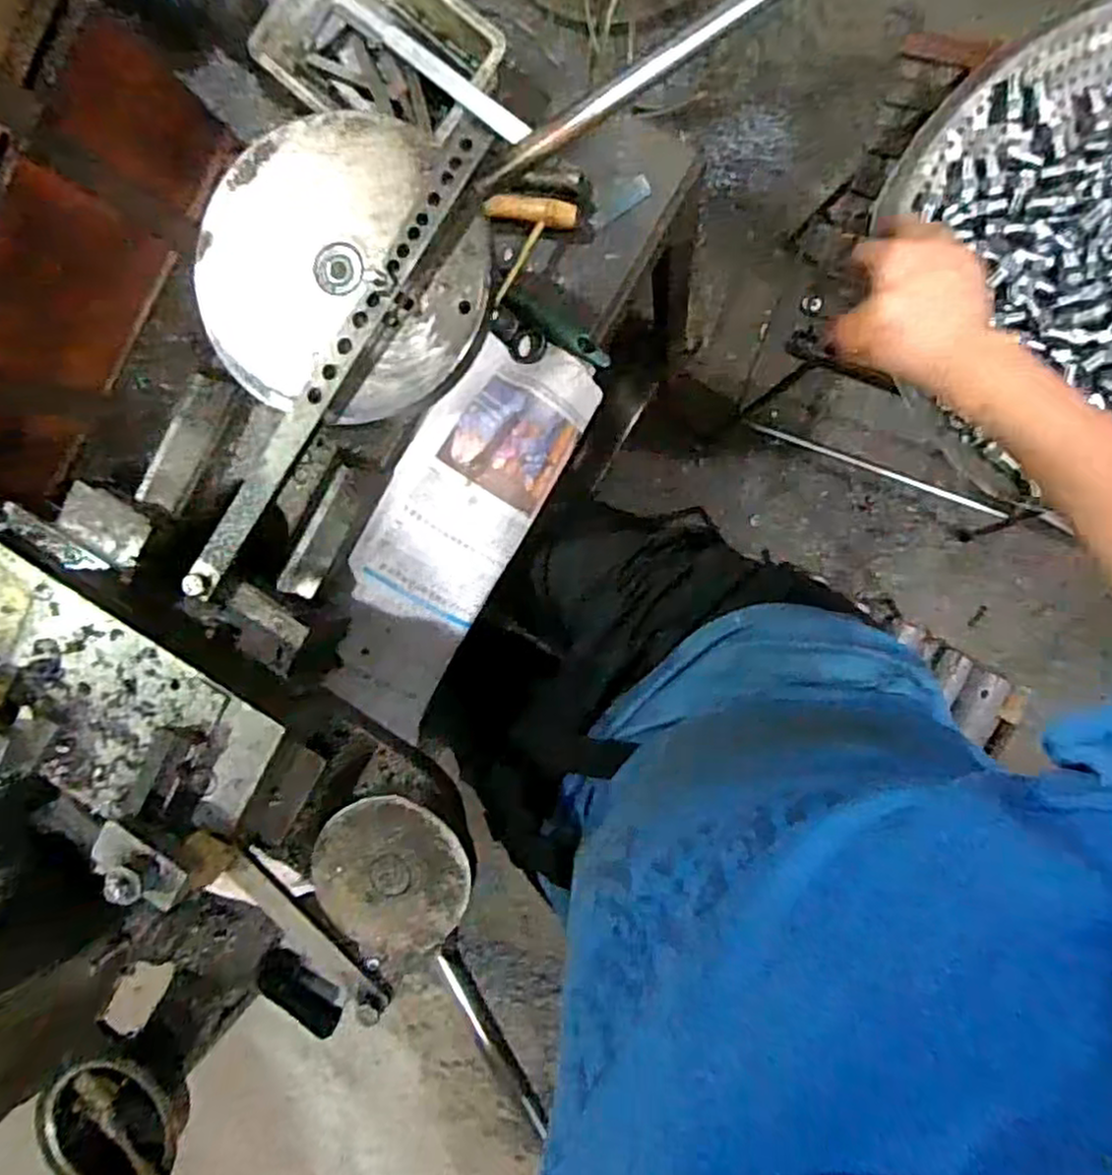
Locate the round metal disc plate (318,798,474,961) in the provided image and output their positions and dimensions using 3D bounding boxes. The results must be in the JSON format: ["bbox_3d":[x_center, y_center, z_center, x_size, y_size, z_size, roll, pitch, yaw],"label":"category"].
[{"bbox_3d":[-0.101,0.179,0.438,0.093,0.011,0.098,0,93,9],"label":"round metal disc plate"}]

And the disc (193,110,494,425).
[{"bbox_3d":[-0.137,-0.198,0.445,0.177,0.013,0.188,0,93,9],"label":"disc"}]

